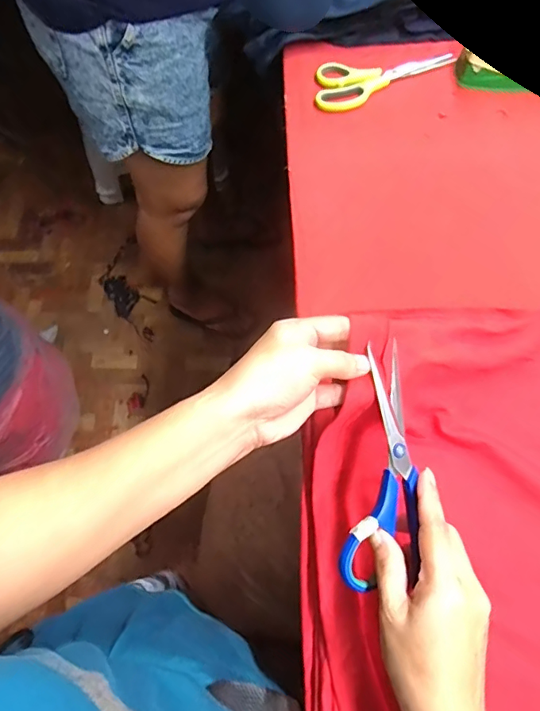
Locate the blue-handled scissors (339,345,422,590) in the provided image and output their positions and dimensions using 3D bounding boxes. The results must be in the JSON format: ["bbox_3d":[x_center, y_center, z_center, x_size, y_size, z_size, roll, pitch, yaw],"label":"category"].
[{"bbox_3d":[0.084,0.079,0.349,0.050,0.020,0.164,8,80,4],"label":"blue-handled scissors"}]

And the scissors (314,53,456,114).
[{"bbox_3d":[0.140,-0.373,0.646,0.185,0.018,0.079,-23,67,-10],"label":"scissors"}]

